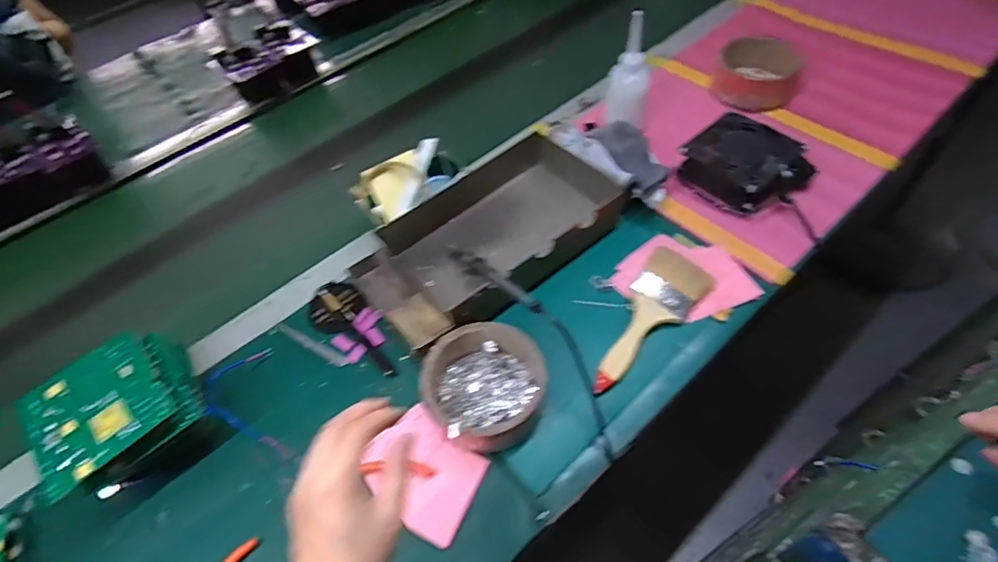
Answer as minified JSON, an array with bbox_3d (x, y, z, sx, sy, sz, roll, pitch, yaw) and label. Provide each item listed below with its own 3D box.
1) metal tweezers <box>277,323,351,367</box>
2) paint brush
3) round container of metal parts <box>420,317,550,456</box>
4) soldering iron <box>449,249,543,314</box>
[{"bbox_3d":[-0.227,0.077,0.607,0.107,0.009,0.013,23,61,19],"label":"metal tweezers"},{"bbox_3d":[0.172,0.051,0.571,0.076,0.018,0.195,34,67,5],"label":"paint brush"},{"bbox_3d":[-0.015,0.108,0.531,0.122,0.047,0.118,-3,53,4],"label":"round container of metal parts"},{"bbox_3d":[-0.011,-0.007,0.580,0.026,0.021,0.208,-33,32,-17],"label":"soldering iron"}]

